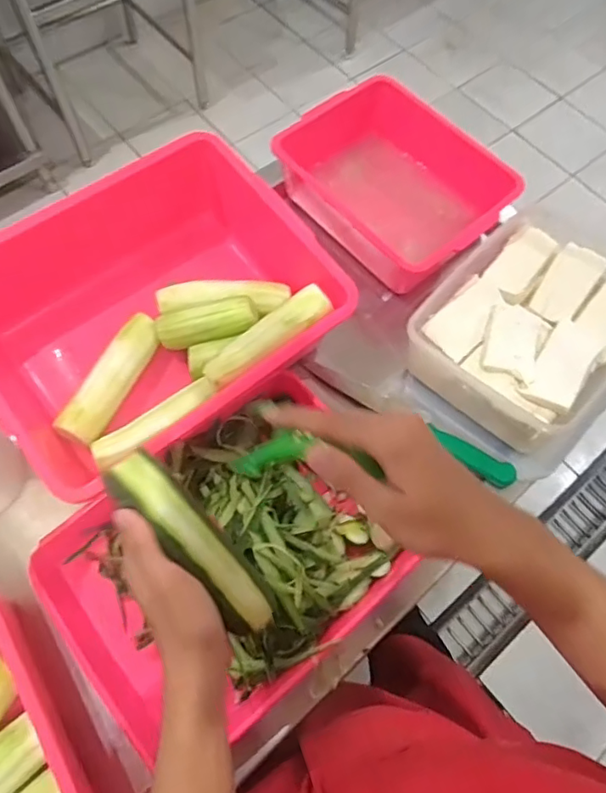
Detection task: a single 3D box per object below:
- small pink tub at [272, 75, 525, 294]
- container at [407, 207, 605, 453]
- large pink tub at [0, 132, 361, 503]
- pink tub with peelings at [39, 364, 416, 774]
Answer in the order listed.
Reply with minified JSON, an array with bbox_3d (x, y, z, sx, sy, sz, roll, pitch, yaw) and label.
[{"bbox_3d":[0.124,-0.312,0.790,0.220,0.099,0.286,-41,73,-18],"label":"small pink tub"},{"bbox_3d":[0.293,-0.085,0.673,0.250,0.084,0.262,41,71,15],"label":"container"},{"bbox_3d":[-0.184,-0.111,0.675,0.391,0.181,0.324,-33,71,-16],"label":"large pink tub"},{"bbox_3d":[-0.076,0.169,0.581,0.350,0.078,0.277,-35,72,-16],"label":"pink tub with peelings"}]

